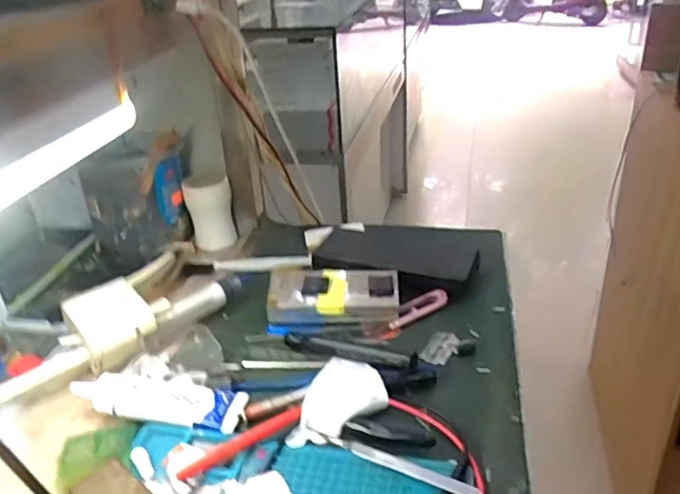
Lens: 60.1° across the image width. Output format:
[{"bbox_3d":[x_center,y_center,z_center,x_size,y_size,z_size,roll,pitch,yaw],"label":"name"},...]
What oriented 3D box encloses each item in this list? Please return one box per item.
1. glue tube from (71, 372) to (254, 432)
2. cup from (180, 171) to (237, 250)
[{"bbox_3d":[-0.144,0.117,0.469,0.136,0.023,0.045,4,30,14],"label":"glue tube"},{"bbox_3d":[-0.156,-0.045,0.704,0.053,0.071,0.049,-11,29,-13],"label":"cup"}]

